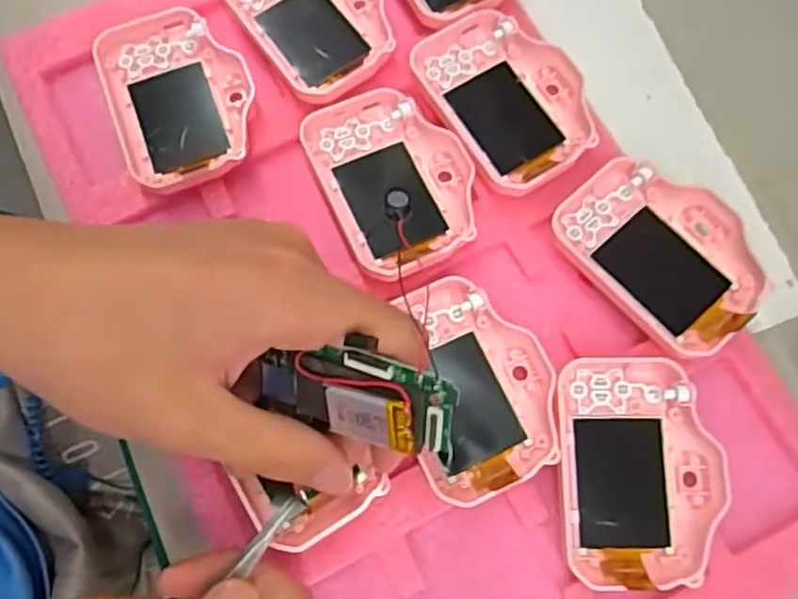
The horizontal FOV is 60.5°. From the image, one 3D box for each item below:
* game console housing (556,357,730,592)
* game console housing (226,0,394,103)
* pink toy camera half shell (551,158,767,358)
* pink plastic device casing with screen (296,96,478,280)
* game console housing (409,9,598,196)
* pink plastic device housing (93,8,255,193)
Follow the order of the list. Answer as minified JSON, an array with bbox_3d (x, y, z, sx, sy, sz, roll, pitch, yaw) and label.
[{"bbox_3d":[0.091,0.065,0.261,0.059,0.019,0.082,-2,74,-1],"label":"game console housing"},{"bbox_3d":[-0.038,-0.133,0.316,0.058,0.014,0.083,-36,77,-10],"label":"game console housing"},{"bbox_3d":[0.110,-0.020,0.286,0.059,0.018,0.083,-42,78,-11],"label":"pink toy camera half shell"},{"bbox_3d":[-0.002,-0.052,0.295,0.058,0.012,0.082,-25,75,-7],"label":"pink plastic device casing with screen"},{"bbox_3d":[0.049,-0.089,0.306,0.061,0.017,0.084,-30,76,-8],"label":"game console housing"},{"bbox_3d":[-0.098,-0.090,0.304,0.061,0.013,0.083,-21,75,-6],"label":"pink plastic device housing"}]

